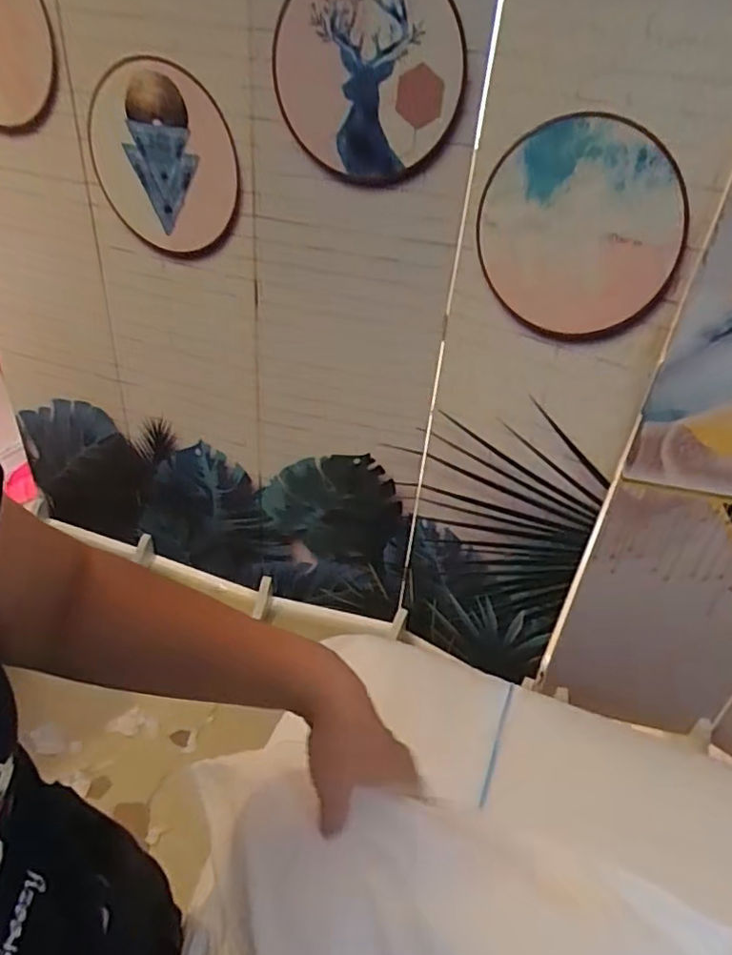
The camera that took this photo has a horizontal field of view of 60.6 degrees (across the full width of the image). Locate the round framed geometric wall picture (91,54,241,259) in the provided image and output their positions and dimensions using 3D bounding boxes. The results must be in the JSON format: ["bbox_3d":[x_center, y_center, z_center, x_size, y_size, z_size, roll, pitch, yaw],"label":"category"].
[{"bbox_3d":[-0.356,-0.558,1.118,0.261,0.303,0.029,13,38,9],"label":"round framed geometric wall picture"}]

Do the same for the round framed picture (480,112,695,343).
[{"bbox_3d":[0.350,-0.402,1.041,0.328,0.344,0.055,1,26,42],"label":"round framed picture"}]

